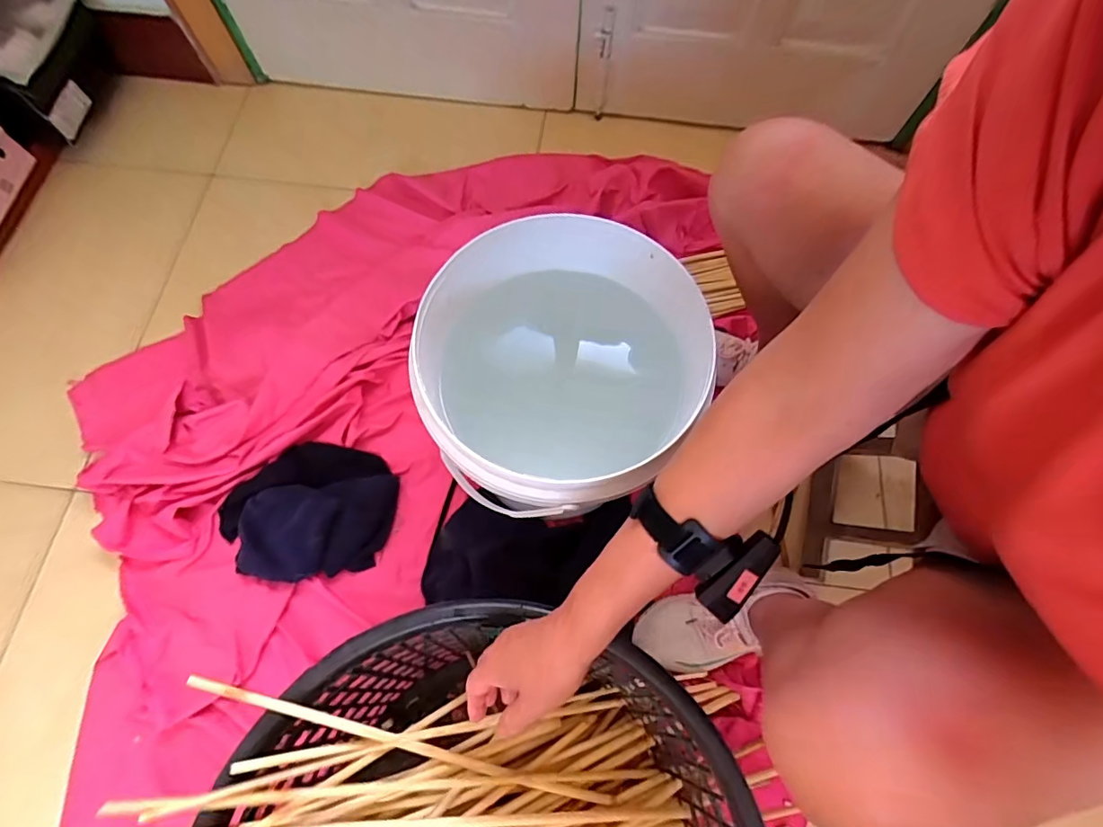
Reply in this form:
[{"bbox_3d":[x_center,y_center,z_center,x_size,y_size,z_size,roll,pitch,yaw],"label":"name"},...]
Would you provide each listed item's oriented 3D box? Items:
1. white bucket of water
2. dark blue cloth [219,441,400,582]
[{"bbox_3d":[0.009,-0.025,0.610,0.287,0.286,0.283,0,70,-1],"label":"white bucket of water"},{"bbox_3d":[-0.343,0.131,0.706,0.230,0.054,0.188,8,70,2],"label":"dark blue cloth"}]

